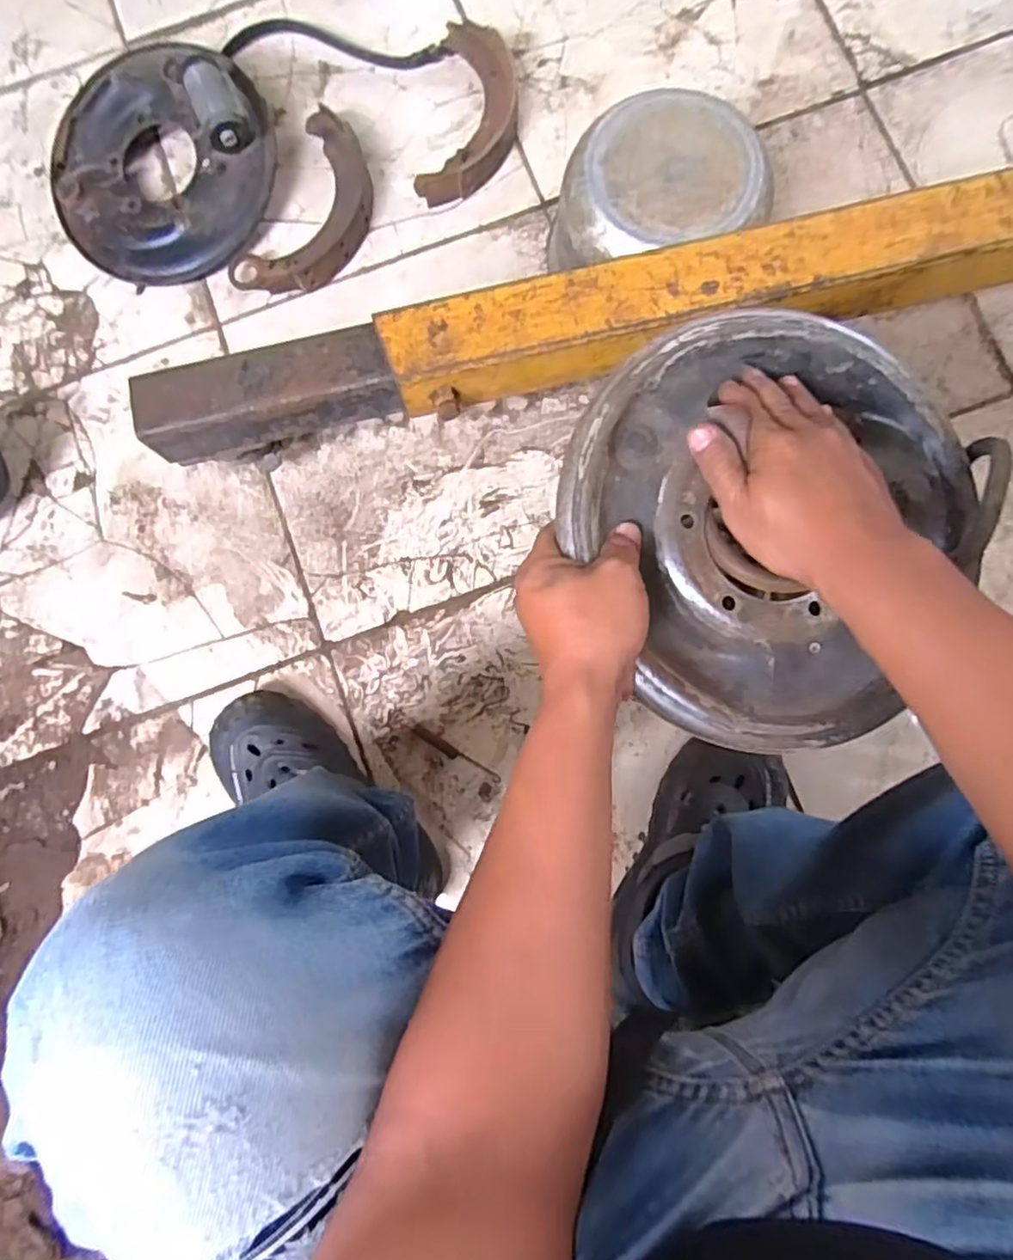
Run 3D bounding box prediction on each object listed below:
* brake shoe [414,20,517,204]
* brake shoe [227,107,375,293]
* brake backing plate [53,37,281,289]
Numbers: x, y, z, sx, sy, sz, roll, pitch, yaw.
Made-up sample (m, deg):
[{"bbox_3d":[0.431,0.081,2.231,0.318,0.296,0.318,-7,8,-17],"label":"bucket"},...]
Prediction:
[{"bbox_3d":[-0.037,-0.596,0.776,0.095,0.031,0.216,10,85,3],"label":"brake shoe"},{"bbox_3d":[-0.223,-0.477,0.772,0.122,0.036,0.220,30,86,5],"label":"brake shoe"},{"bbox_3d":[-0.405,-0.538,0.760,0.260,0.079,0.250,0,85,2],"label":"brake backing plate"}]

